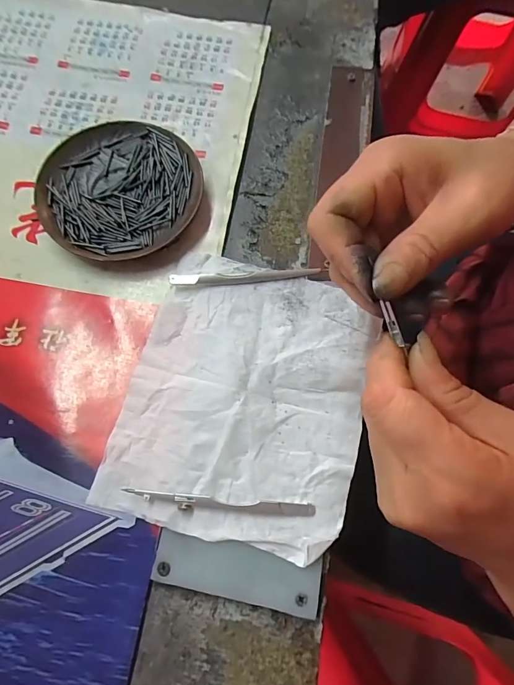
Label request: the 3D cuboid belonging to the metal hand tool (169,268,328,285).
[{"bbox_3d":[-0.006,-0.045,0.272,0.106,0.009,0.009,-3,73,-2],"label":"metal hand tool"}]

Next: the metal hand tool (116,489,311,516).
[{"bbox_3d":[-0.021,0.093,0.228,0.108,0.004,0.008,5,73,1],"label":"metal hand tool"}]

